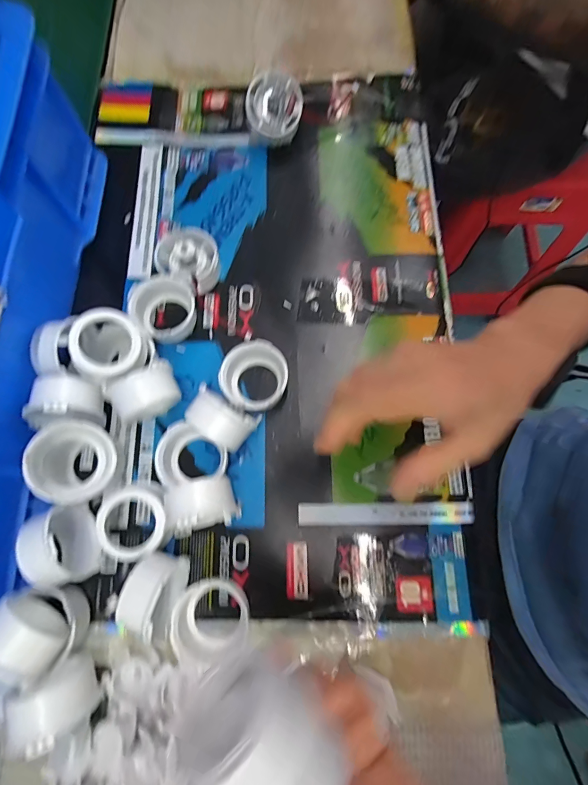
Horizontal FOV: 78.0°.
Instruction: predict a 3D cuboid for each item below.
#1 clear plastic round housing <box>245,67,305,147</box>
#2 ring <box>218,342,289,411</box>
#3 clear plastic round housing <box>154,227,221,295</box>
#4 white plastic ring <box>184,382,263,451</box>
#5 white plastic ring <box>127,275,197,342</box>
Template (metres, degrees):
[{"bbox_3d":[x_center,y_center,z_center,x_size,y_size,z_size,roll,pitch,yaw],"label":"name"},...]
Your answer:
[{"bbox_3d":[-0.020,-0.282,0.362,0.053,0.023,0.056,-1,105,-3],"label":"clear plastic round housing"},{"bbox_3d":[-0.032,-0.012,0.302,0.056,0.028,0.053,0,75,1],"label":"ring"},{"bbox_3d":[-0.094,-0.122,0.329,0.057,0.031,0.051,22,77,6],"label":"clear plastic round housing"},{"bbox_3d":[-0.053,0.023,0.283,0.046,0.050,0.033,28,77,8],"label":"white plastic ring"},{"bbox_3d":[-0.113,-0.074,0.317,0.050,0.030,0.050,0,75,1],"label":"white plastic ring"}]

